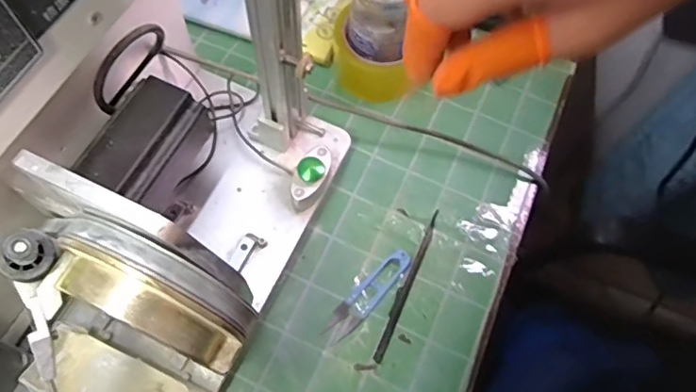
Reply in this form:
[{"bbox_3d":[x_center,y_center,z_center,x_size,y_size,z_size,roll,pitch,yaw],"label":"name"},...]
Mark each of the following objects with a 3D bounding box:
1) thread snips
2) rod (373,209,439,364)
[{"bbox_3d":[0.018,0.087,0.464,0.023,0.010,0.101,42,70,15],"label":"thread snips"},{"bbox_3d":[0.054,0.078,0.472,0.010,0.005,0.149,23,66,7],"label":"rod"}]

